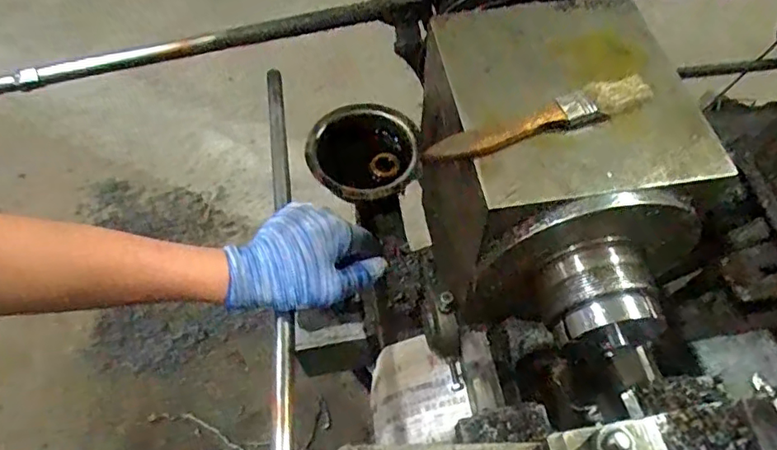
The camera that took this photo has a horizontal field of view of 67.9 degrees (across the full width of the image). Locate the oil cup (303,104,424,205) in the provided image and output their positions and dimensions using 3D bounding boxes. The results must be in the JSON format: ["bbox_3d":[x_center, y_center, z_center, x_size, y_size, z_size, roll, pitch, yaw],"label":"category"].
[{"bbox_3d":[-0.031,-0.089,0.678,0.126,0.046,0.131,0,58,-1],"label":"oil cup"}]

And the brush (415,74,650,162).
[{"bbox_3d":[0.096,-0.067,0.362,0.148,0.017,0.021,-17,60,-11],"label":"brush"}]

